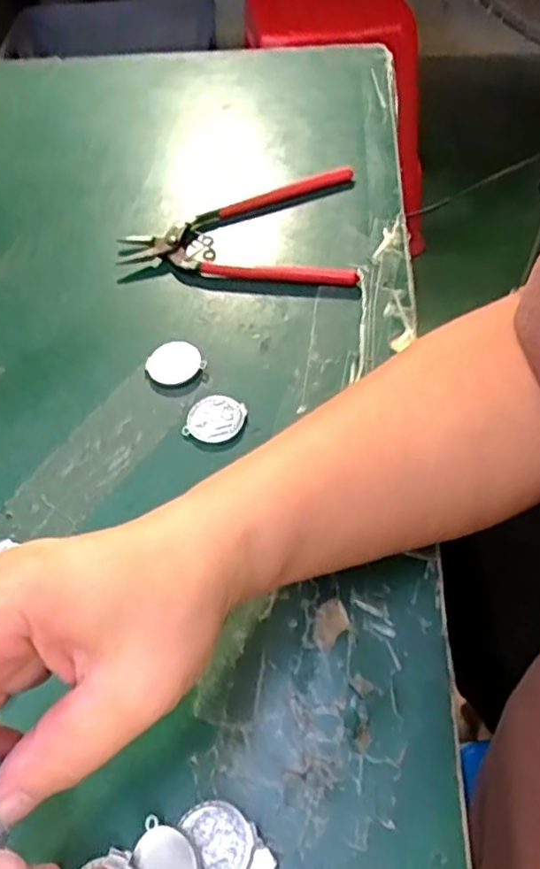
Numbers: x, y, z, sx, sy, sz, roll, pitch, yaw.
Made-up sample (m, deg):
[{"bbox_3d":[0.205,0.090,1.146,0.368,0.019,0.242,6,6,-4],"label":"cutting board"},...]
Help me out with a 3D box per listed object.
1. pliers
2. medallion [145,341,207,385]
[{"bbox_3d":[-0.021,-0.135,0.437,0.150,0.013,0.104,-2,54,3],"label":"pliers"},{"bbox_3d":[-0.053,-0.040,0.373,0.031,0.005,0.028,-24,56,-12],"label":"medallion"}]

